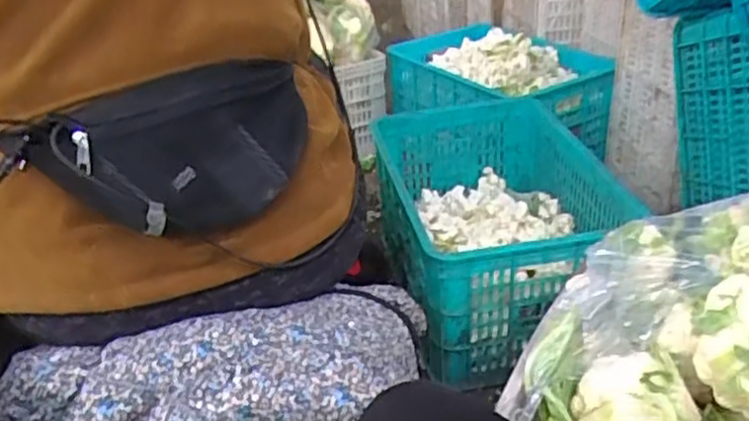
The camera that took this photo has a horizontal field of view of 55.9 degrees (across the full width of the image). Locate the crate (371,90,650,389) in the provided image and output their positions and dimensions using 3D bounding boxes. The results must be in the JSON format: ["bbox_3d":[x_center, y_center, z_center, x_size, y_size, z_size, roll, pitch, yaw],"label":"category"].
[{"bbox_3d":[0.229,0.007,1.339,0.407,0.247,0.619,-6,30,-1],"label":"crate"}]

